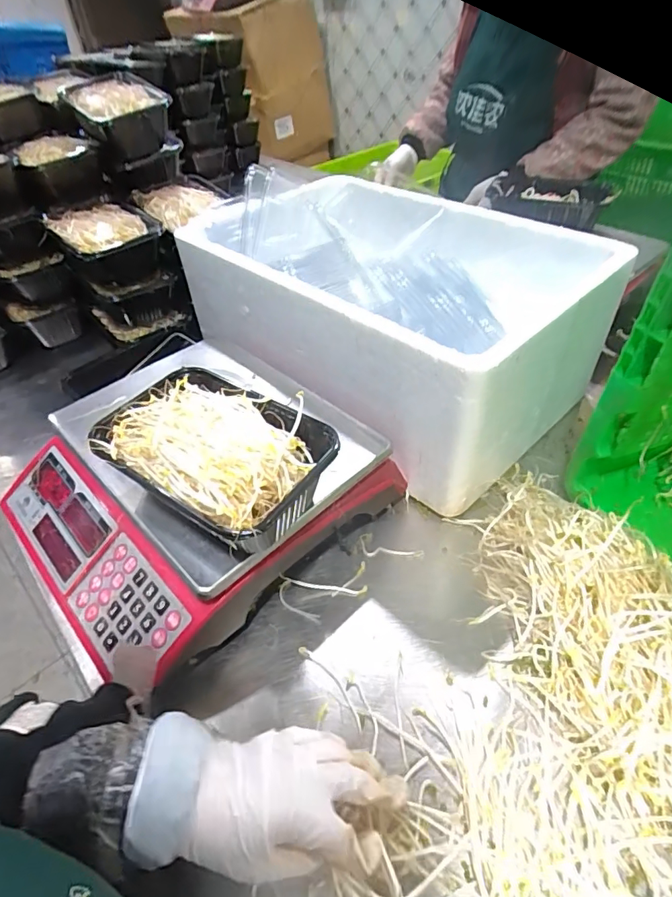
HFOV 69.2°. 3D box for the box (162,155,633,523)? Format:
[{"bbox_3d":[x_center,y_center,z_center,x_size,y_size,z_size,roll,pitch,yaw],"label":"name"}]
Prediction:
[{"bbox_3d":[0.045,-0.177,0.628,0.497,0.184,0.322,32,54,31],"label":"box"}]

